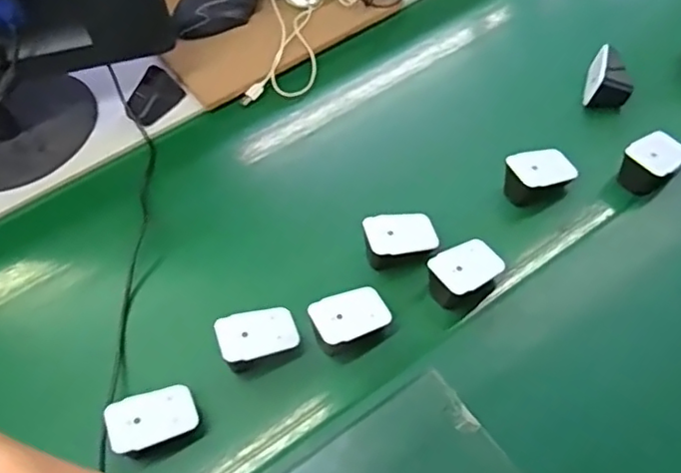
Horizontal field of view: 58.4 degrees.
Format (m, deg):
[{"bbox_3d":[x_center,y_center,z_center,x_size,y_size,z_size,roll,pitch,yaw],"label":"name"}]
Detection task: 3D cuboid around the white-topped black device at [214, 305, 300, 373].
[{"bbox_3d":[-0.072,0.091,0.543,0.068,0.043,0.045,-18,55,-8],"label":"white-topped black device"}]

